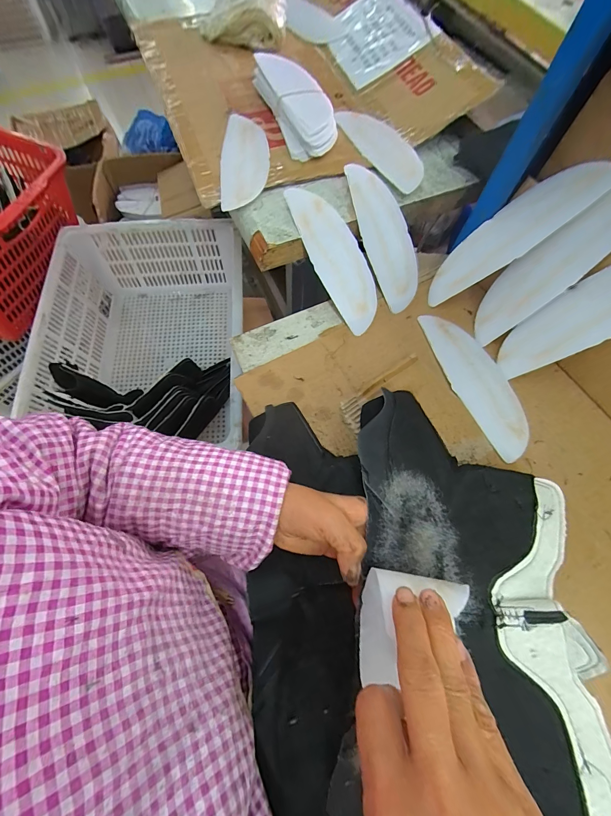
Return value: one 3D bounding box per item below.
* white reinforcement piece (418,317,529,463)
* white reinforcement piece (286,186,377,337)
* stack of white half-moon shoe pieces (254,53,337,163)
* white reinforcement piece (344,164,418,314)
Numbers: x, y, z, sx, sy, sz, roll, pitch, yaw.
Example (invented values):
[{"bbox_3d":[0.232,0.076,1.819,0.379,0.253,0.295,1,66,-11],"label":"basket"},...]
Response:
[{"bbox_3d":[0.222,-0.038,0.424,0.073,0.013,0.209,-21,71,-9],"label":"white reinforcement piece"},{"bbox_3d":[0.045,-0.213,0.462,0.076,0.018,0.220,-27,93,-11],"label":"white reinforcement piece"},{"bbox_3d":[-0.021,-0.478,0.514,0.077,0.053,0.226,-22,71,-9],"label":"stack of white half-moon shoe pieces"},{"bbox_3d":[0.120,-0.247,0.477,0.067,0.015,0.209,-19,92,-8],"label":"white reinforcement piece"}]

